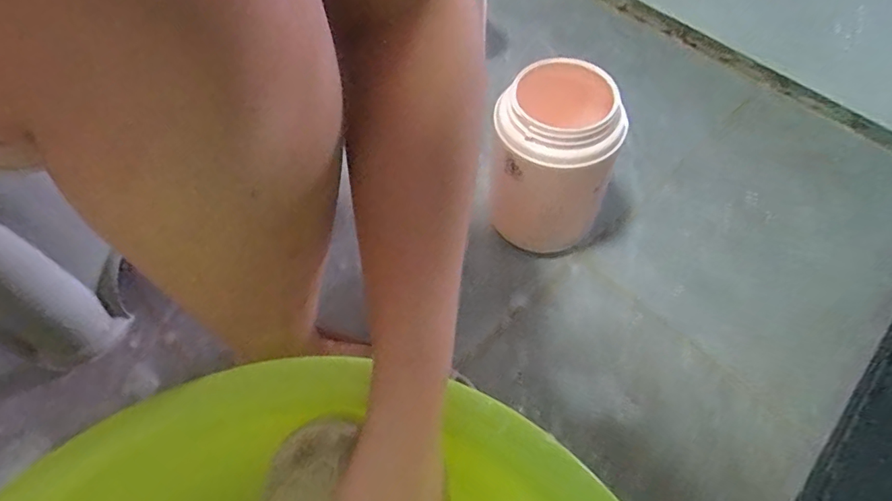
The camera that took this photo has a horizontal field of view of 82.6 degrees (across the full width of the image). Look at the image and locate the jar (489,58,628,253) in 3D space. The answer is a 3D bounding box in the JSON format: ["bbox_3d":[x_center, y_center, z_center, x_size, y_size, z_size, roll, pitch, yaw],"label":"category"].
[{"bbox_3d":[0.111,-0.085,0.534,0.107,0.197,0.112,-1,60,1],"label":"jar"}]

